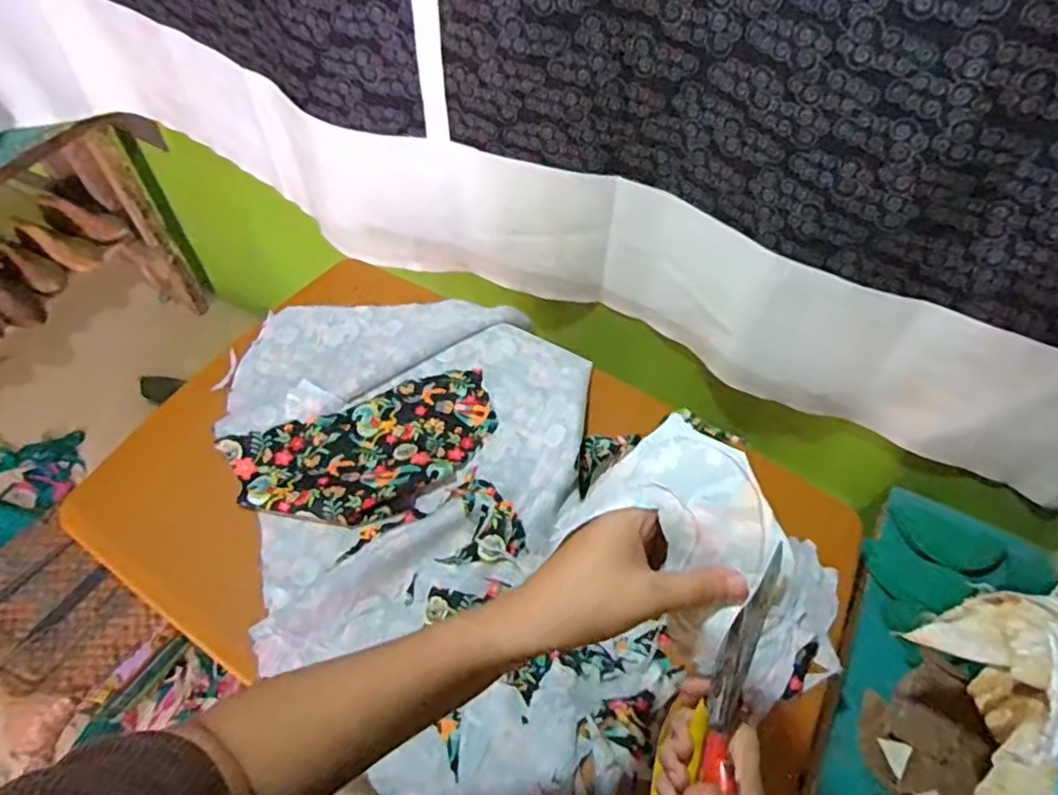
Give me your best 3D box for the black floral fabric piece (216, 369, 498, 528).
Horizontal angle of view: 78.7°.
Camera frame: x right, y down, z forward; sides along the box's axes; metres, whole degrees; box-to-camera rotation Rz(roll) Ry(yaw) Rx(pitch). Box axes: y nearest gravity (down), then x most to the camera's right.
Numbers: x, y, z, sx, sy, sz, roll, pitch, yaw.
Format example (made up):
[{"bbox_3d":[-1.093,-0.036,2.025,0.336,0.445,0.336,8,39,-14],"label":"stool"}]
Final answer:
[{"bbox_3d":[-0.170,0.058,0.717,0.283,0.021,0.142,-21,54,-21],"label":"black floral fabric piece"}]

